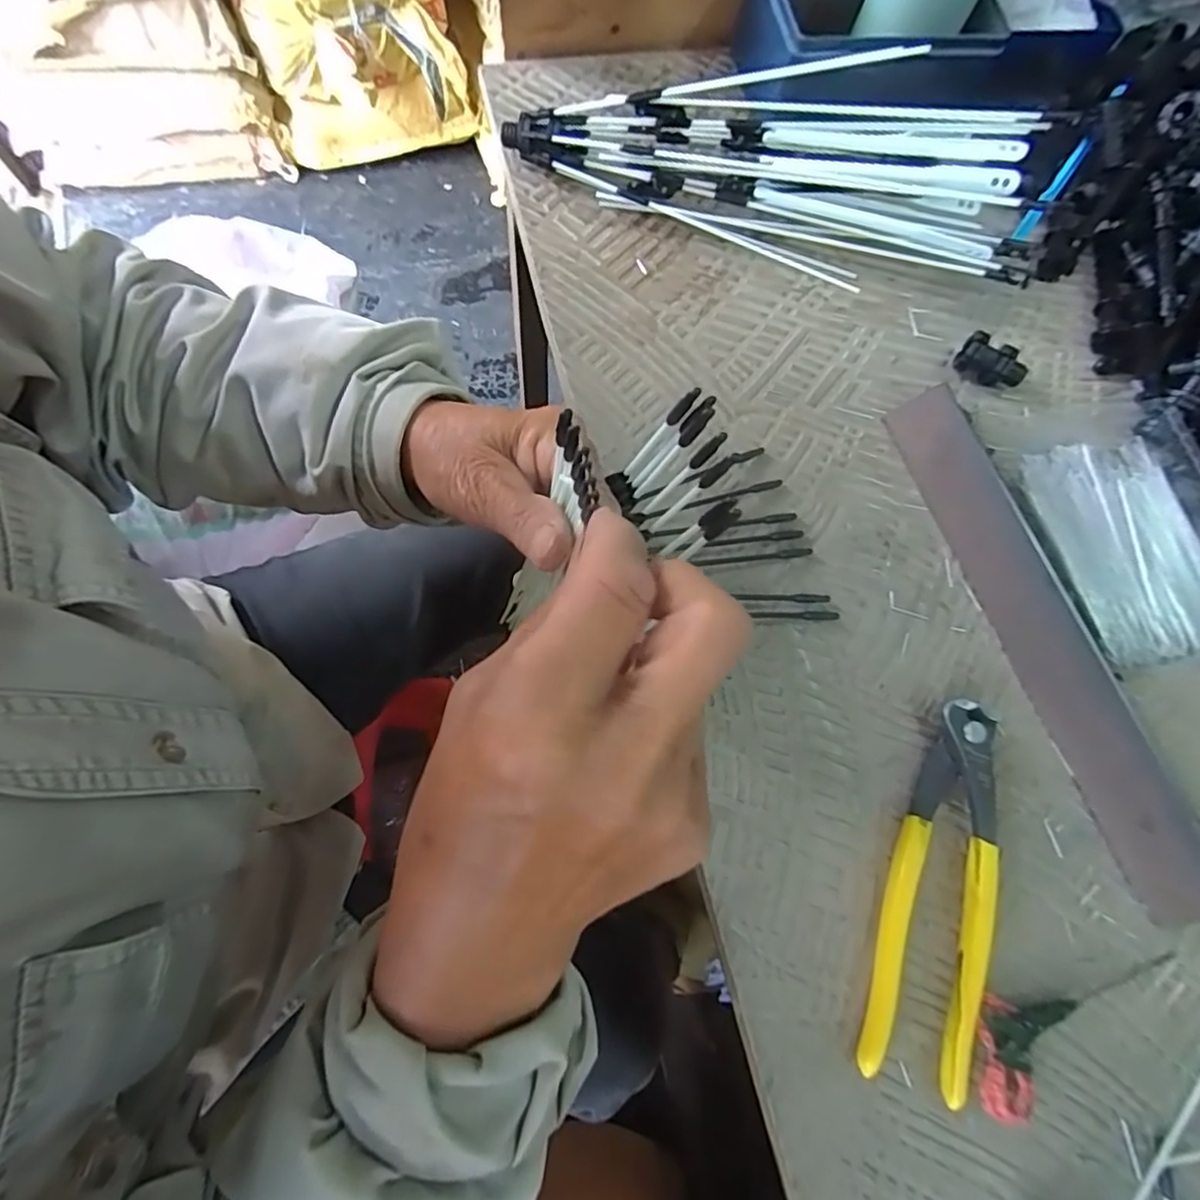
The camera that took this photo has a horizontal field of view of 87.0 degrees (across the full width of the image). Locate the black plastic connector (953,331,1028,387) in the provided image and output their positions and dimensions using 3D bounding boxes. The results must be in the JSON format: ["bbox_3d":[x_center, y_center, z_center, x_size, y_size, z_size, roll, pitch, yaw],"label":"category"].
[{"bbox_3d":[0.229,-0.139,0.370,0.038,0.021,0.015,31,73,5],"label":"black plastic connector"}]

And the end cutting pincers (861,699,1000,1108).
[{"bbox_3d":[0.156,0.127,0.287,0.044,0.010,0.162,20,72,2],"label":"end cutting pincers"}]

